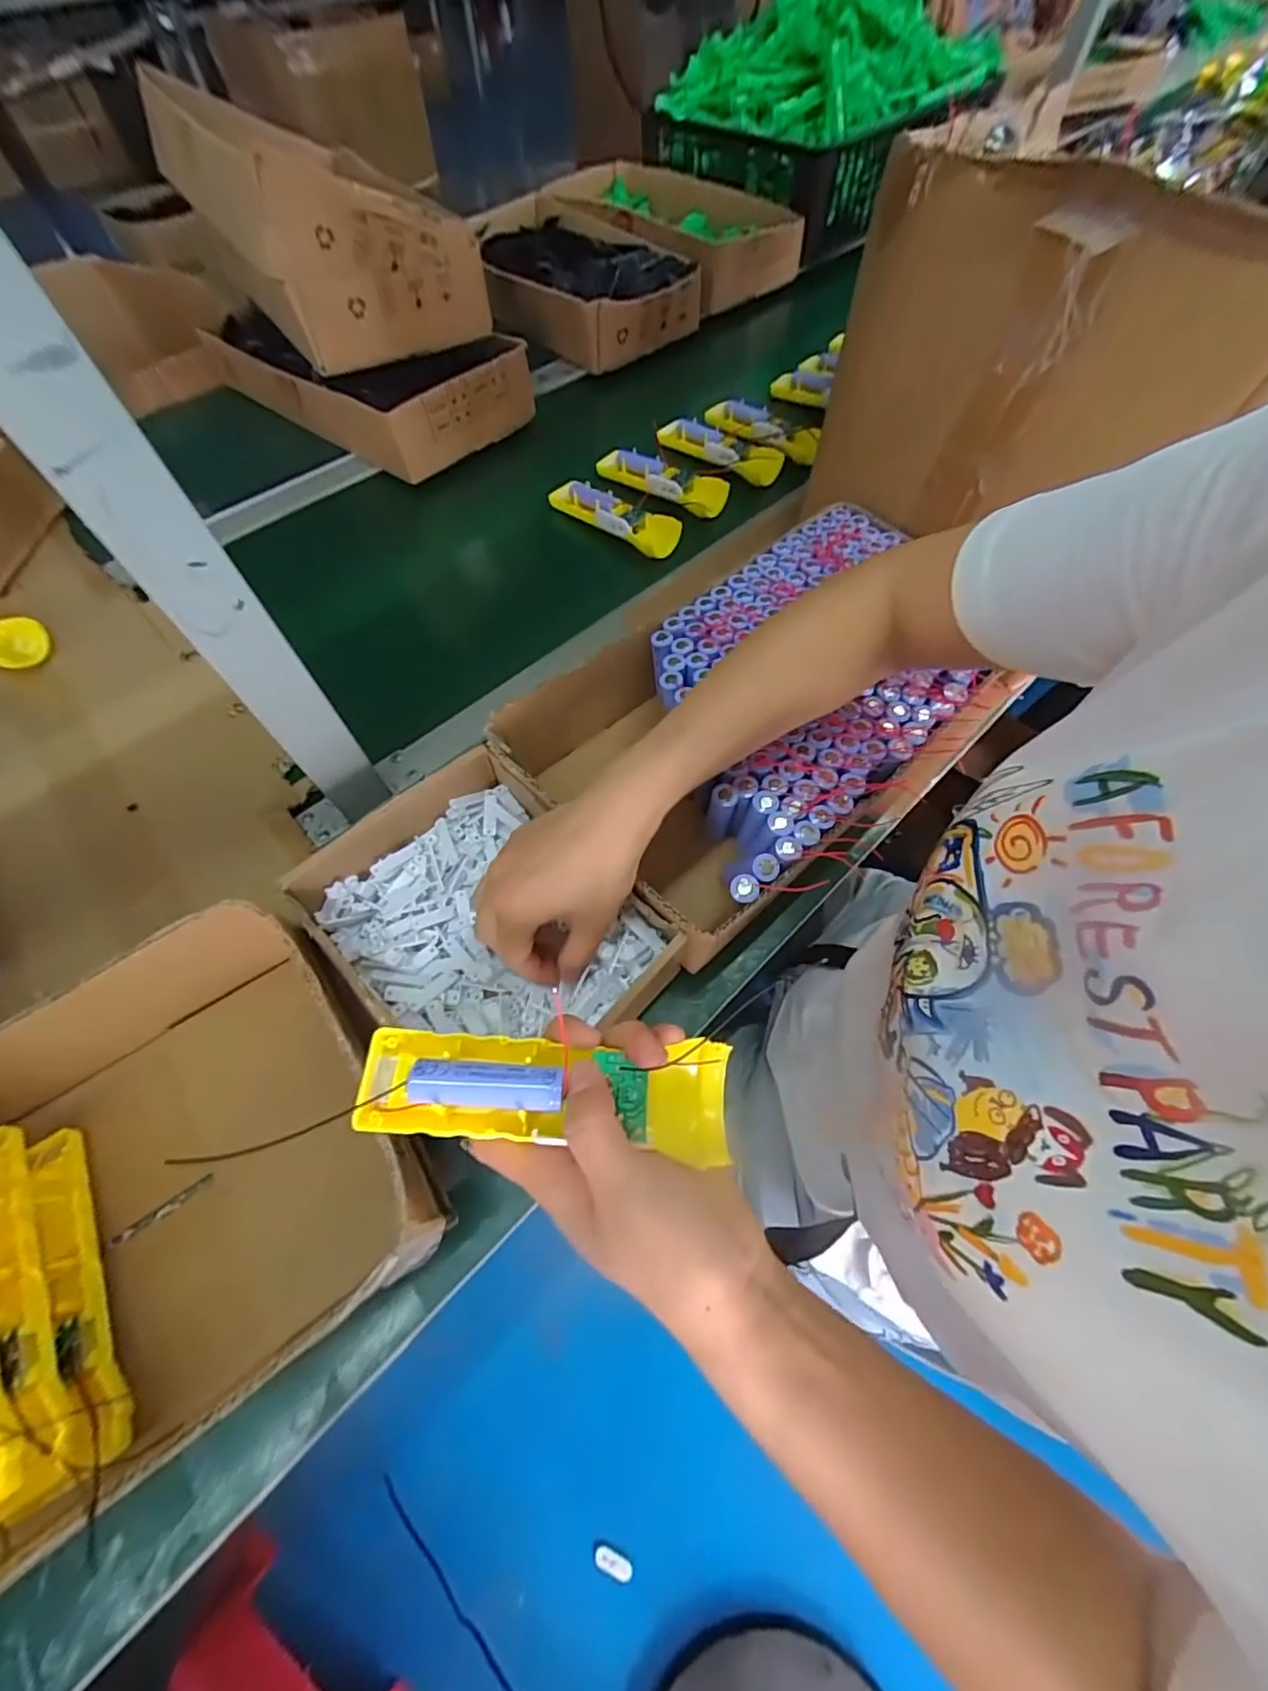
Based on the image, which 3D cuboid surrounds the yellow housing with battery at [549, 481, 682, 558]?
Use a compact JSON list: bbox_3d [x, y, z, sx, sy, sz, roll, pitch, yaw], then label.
[{"bbox_3d":[-0.019,-0.368,0.637,0.156,0.032,0.051,31,67,16],"label":"yellow housing with battery"}]

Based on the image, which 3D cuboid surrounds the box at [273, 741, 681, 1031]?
[{"bbox_3d":[-0.101,0.050,0.380,0.166,0.062,0.201,-38,68,-17],"label":"box"}]

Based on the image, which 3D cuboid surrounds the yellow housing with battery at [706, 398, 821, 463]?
[{"bbox_3d":[0.156,-0.511,0.701,0.152,0.026,0.048,31,67,16],"label":"yellow housing with battery"}]

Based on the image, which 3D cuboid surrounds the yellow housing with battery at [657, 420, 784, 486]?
[{"bbox_3d":[0.105,-0.482,0.693,0.155,0.033,0.054,36,69,18],"label":"yellow housing with battery"}]

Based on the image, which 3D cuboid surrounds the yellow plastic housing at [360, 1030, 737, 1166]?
[{"bbox_3d":[-0.038,0.110,0.258,0.162,0.027,0.044,5,63,-4],"label":"yellow plastic housing"}]

